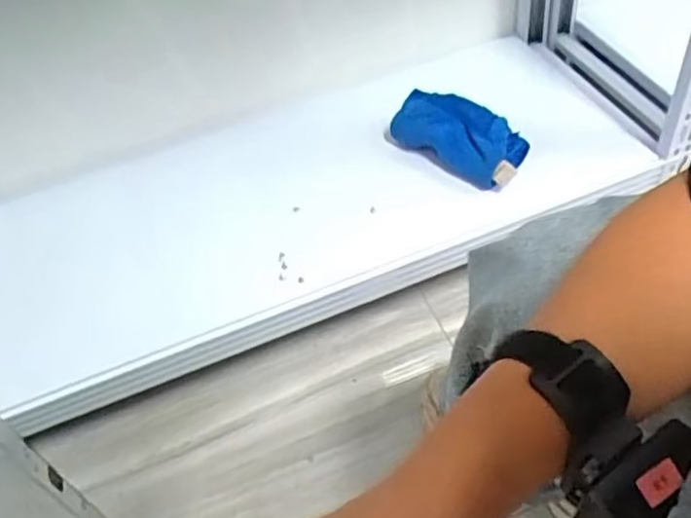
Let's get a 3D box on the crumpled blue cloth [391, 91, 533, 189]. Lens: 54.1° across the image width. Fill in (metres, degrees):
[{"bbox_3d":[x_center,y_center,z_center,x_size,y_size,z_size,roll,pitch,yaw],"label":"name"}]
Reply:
[{"bbox_3d":[0.157,-0.177,0.960,0.191,0.031,0.097,34,95,28],"label":"crumpled blue cloth"}]

